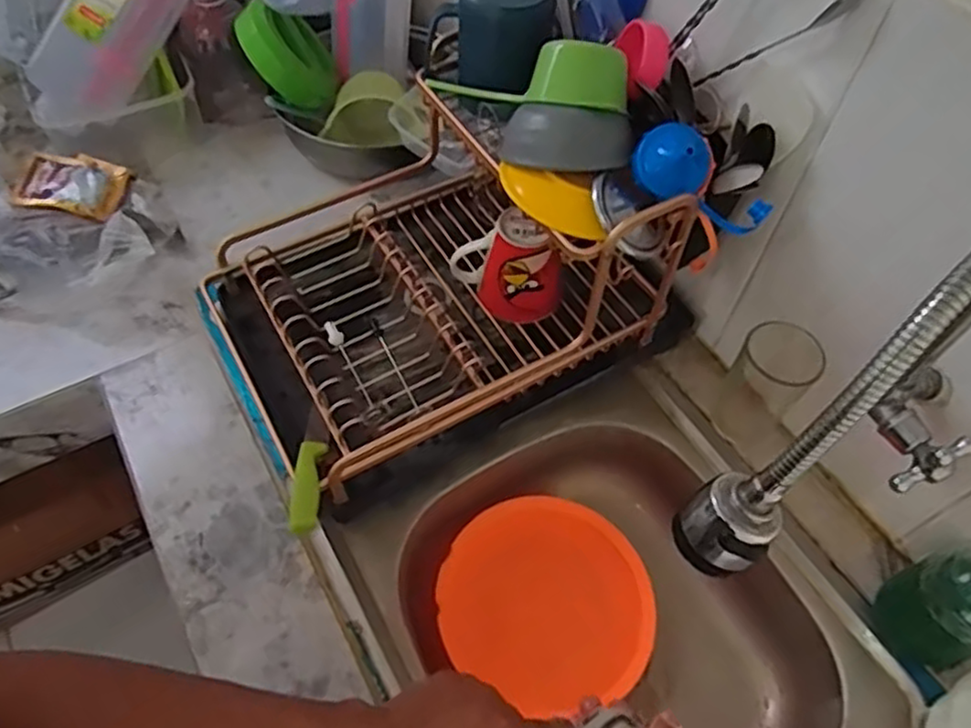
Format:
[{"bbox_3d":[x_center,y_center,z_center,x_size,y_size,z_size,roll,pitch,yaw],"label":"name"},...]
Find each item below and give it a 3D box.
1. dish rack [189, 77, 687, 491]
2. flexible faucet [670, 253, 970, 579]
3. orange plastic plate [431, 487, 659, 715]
[{"bbox_3d":[-0.057,-0.103,0.666,0.406,0.223,0.315,-25,60,-17],"label":"dish rack"},{"bbox_3d":[0.241,0.020,0.394,0.263,0.225,0.068,-23,60,-17],"label":"flexible faucet"},{"bbox_3d":[0.064,0.232,0.687,0.204,0.032,0.189,1,56,-1],"label":"orange plastic plate"}]

